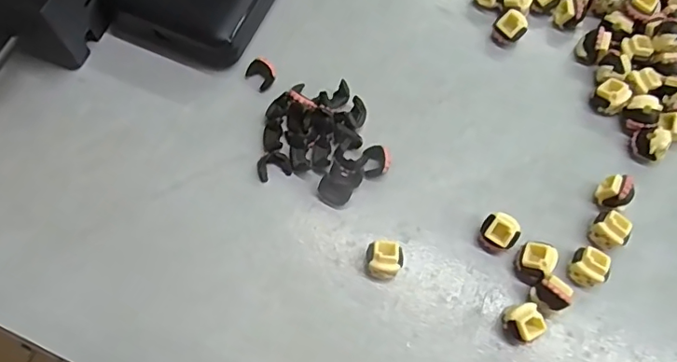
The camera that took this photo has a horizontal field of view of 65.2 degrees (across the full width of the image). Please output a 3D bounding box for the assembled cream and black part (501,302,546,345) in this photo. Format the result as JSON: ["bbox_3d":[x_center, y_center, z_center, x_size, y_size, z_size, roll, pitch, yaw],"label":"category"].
[{"bbox_3d":[0.079,0.062,0.228,0.014,0.014,0.015,-13,69,-6],"label":"assembled cream and black part"}]

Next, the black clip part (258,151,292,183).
[{"bbox_3d":[-0.031,-0.008,0.255,0.016,0.006,0.012,-15,69,-7],"label":"black clip part"}]

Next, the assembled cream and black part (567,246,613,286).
[{"bbox_3d":[0.112,0.039,0.239,0.015,0.014,0.015,33,71,11],"label":"assembled cream and black part"}]

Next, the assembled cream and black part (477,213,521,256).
[{"bbox_3d":[0.073,0.024,0.243,0.016,0.013,0.016,-41,74,-15],"label":"assembled cream and black part"}]

